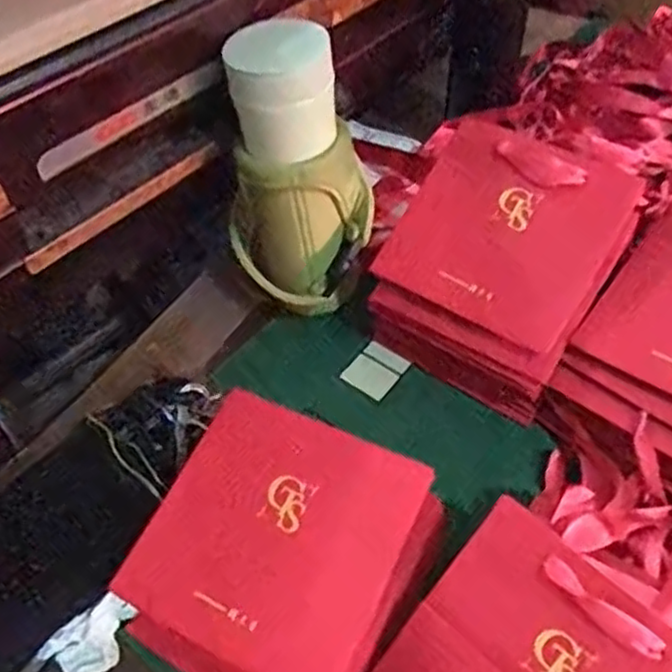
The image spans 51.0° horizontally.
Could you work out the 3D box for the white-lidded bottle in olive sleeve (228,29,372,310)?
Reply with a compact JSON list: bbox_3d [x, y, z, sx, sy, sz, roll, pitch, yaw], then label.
[{"bbox_3d":[-0.028,-0.107,0.506,0.103,0.205,0.080,-9,51,-5],"label":"white-lidded bottle in olive sleeve"}]

